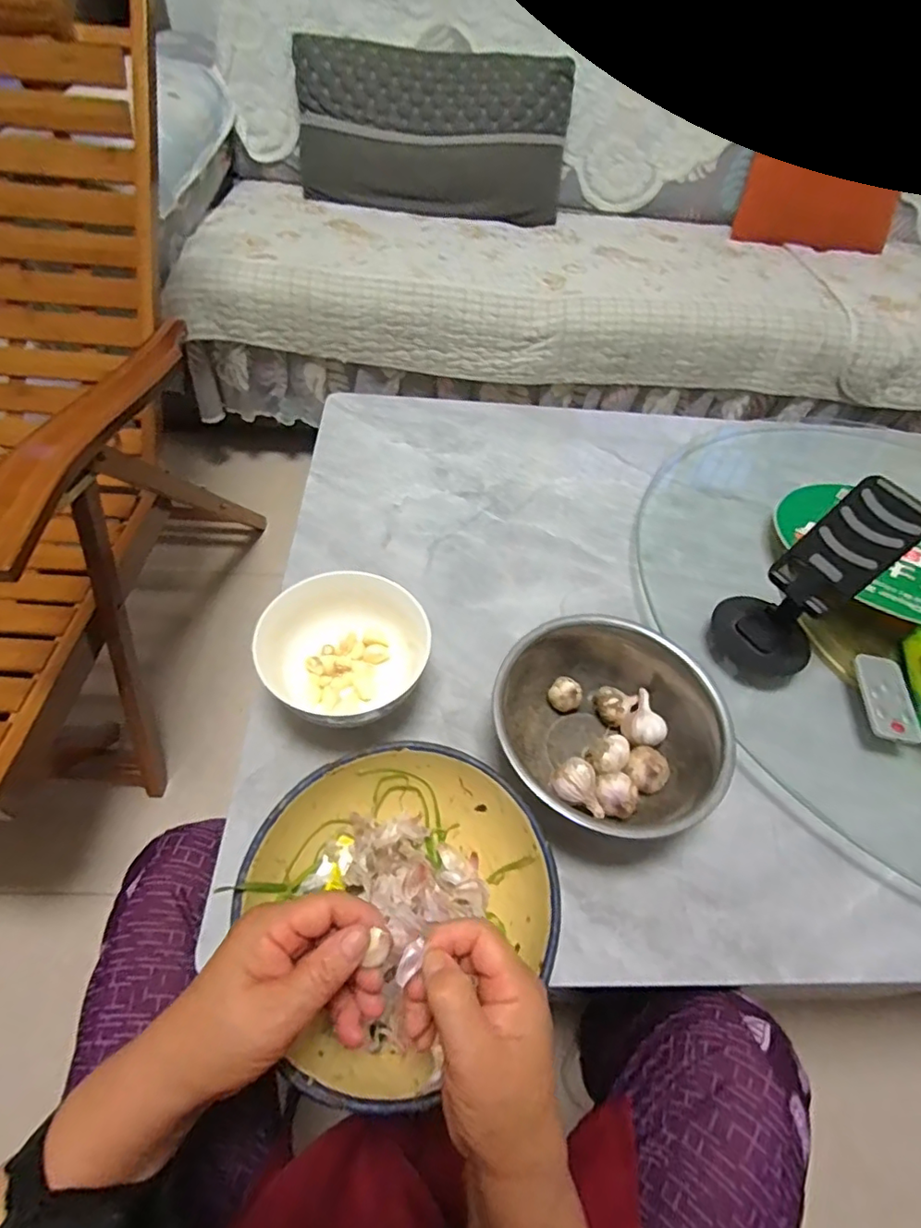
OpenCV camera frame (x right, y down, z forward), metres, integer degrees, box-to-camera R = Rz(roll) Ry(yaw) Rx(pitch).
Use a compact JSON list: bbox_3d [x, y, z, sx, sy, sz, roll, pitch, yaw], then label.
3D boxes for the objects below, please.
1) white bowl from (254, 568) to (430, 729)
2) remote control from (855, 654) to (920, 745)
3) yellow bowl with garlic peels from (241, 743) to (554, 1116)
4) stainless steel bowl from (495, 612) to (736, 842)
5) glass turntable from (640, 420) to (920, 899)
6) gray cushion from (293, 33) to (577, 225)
[{"bbox_3d":[-0.096,0.037,0.482,0.133,0.066,0.134,3,53,-4],"label":"white bowl"},{"bbox_3d":[0.388,0.076,0.511,0.039,0.013,0.084,11,53,2],"label":"remote control"},{"bbox_3d":[-0.038,0.187,0.373,0.179,0.081,0.176,3,53,-4],"label":"yellow bowl with garlic peels"},{"bbox_3d":[0.123,0.096,0.461,0.174,0.087,0.174,3,53,-4],"label":"stainless steel bowl"},{"bbox_3d":[0.566,0.001,0.622,0.705,0.040,0.666,3,51,-4],"label":"glass turntable"},{"bbox_3d":[-0.065,-1.120,1.301,0.621,0.258,0.172,1,53,-5],"label":"gray cushion"}]

